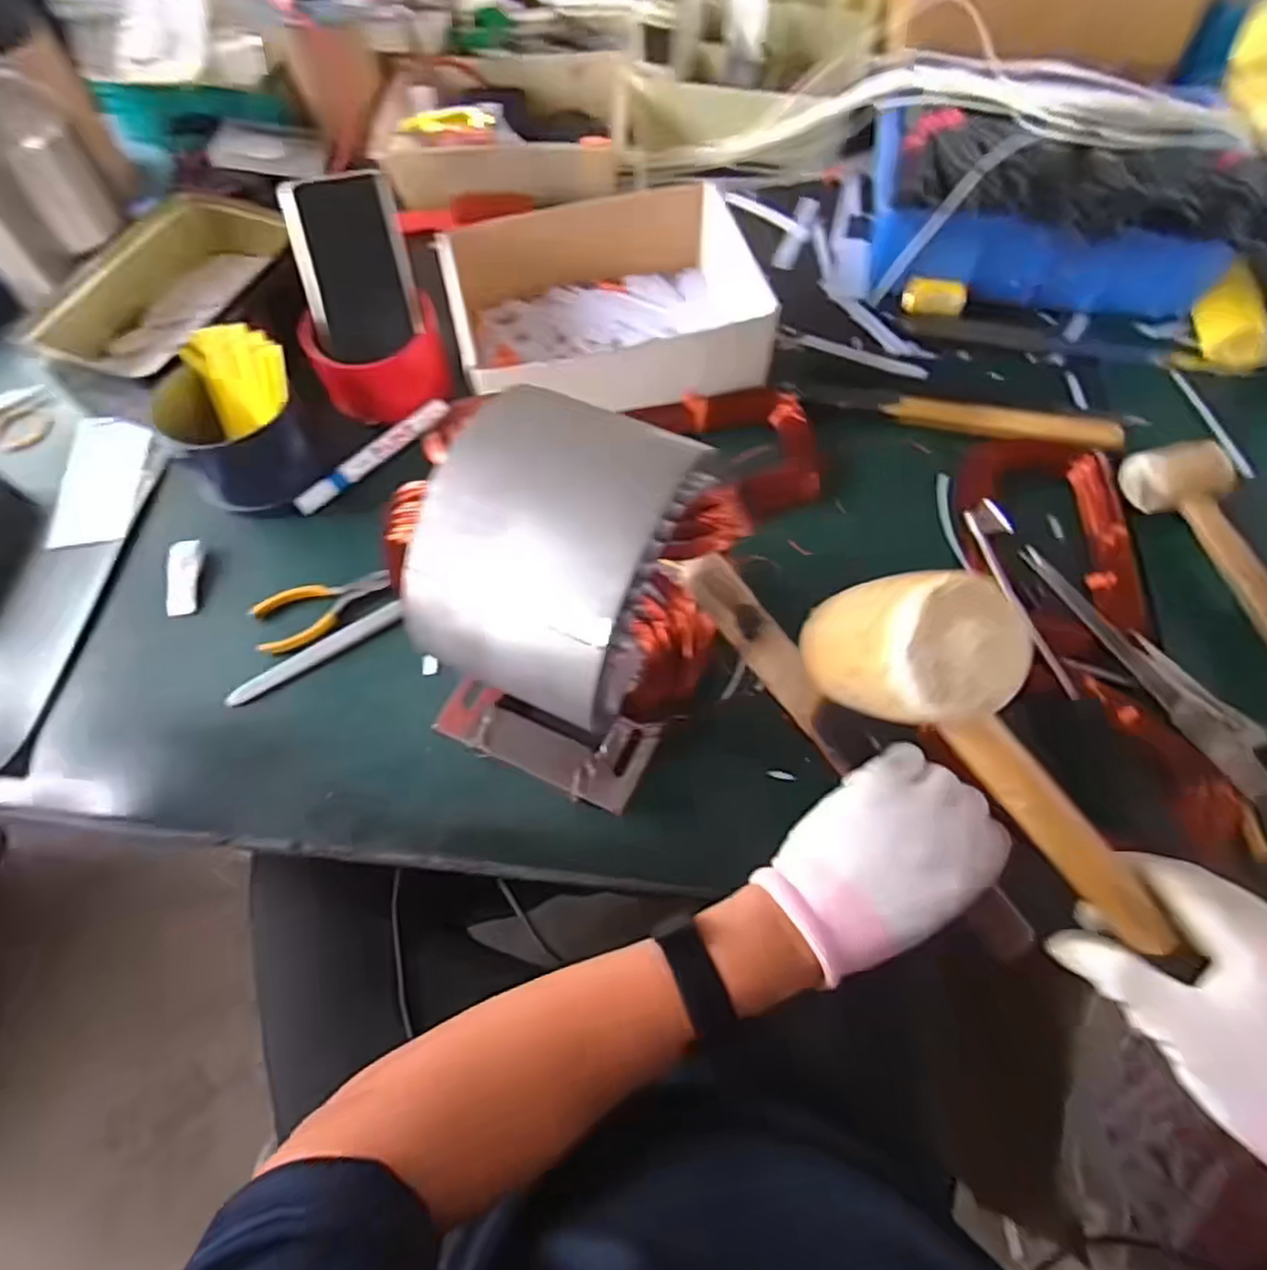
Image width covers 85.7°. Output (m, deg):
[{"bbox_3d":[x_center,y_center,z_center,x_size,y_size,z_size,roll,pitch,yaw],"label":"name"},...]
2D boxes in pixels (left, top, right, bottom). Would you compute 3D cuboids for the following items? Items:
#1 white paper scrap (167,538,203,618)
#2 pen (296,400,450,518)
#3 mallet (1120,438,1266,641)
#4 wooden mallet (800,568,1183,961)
[{"bbox_3d":[-0.337,-0.043,0.512,0.022,0.012,0.057,-7,65,-3],"label":"white paper scrap"},{"bbox_3d":[-0.213,-0.146,0.558,0.016,0.014,0.141,39,71,16],"label":"pen"},{"bbox_3d":[0.416,-0.056,0.475,0.055,0.039,0.179,-16,66,-7],"label":"mallet"},{"bbox_3d":[0.154,0.057,0.288,0.202,0.072,0.046,45,71,-17],"label":"wooden mallet"}]

